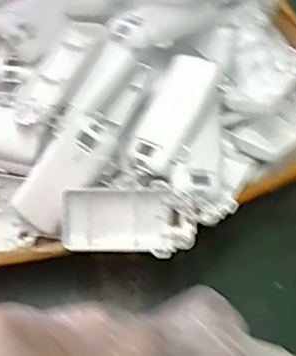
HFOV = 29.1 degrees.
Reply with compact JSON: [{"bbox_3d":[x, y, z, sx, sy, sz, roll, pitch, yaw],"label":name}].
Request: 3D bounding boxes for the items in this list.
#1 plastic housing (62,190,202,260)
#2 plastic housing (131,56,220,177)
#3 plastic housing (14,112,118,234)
[{"bbox_3d":[-0.015,0.031,0.419,0.095,0.047,0.020,-3,11,1],"label":"plastic housing"},{"bbox_3d":[0.018,-0.050,0.434,0.042,0.013,0.089,28,88,20],"label":"plastic housing"},{"bbox_3d":[-0.064,-0.003,0.431,0.039,0.021,0.092,44,102,27],"label":"plastic housing"}]

